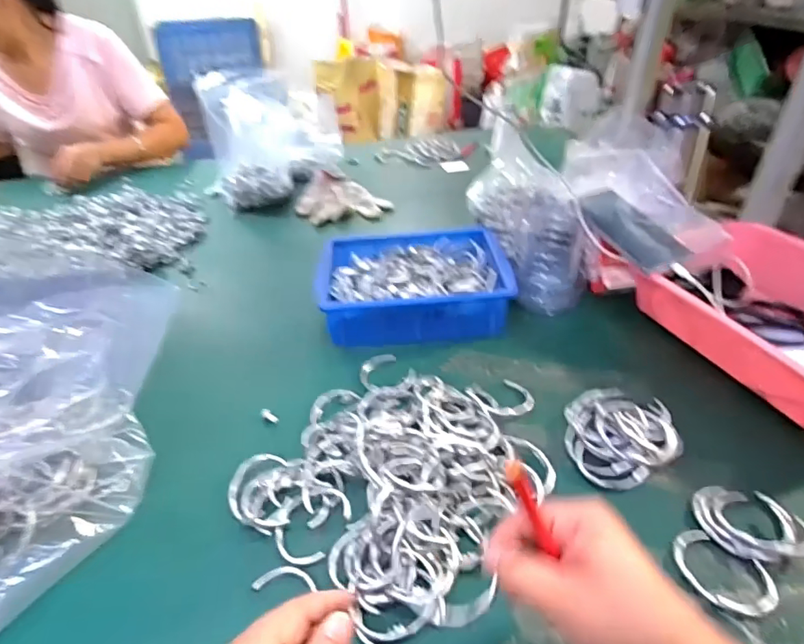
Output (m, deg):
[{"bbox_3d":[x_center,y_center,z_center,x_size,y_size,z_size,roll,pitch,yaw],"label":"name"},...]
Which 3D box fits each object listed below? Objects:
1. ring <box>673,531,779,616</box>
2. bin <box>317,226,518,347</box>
[{"bbox_3d":[0.251,0.195,0.388,0.072,0.004,0.054,29,47,35],"label":"ring"},{"bbox_3d":[0.014,-0.055,0.683,0.248,0.076,0.187,0,37,2],"label":"bin"}]

